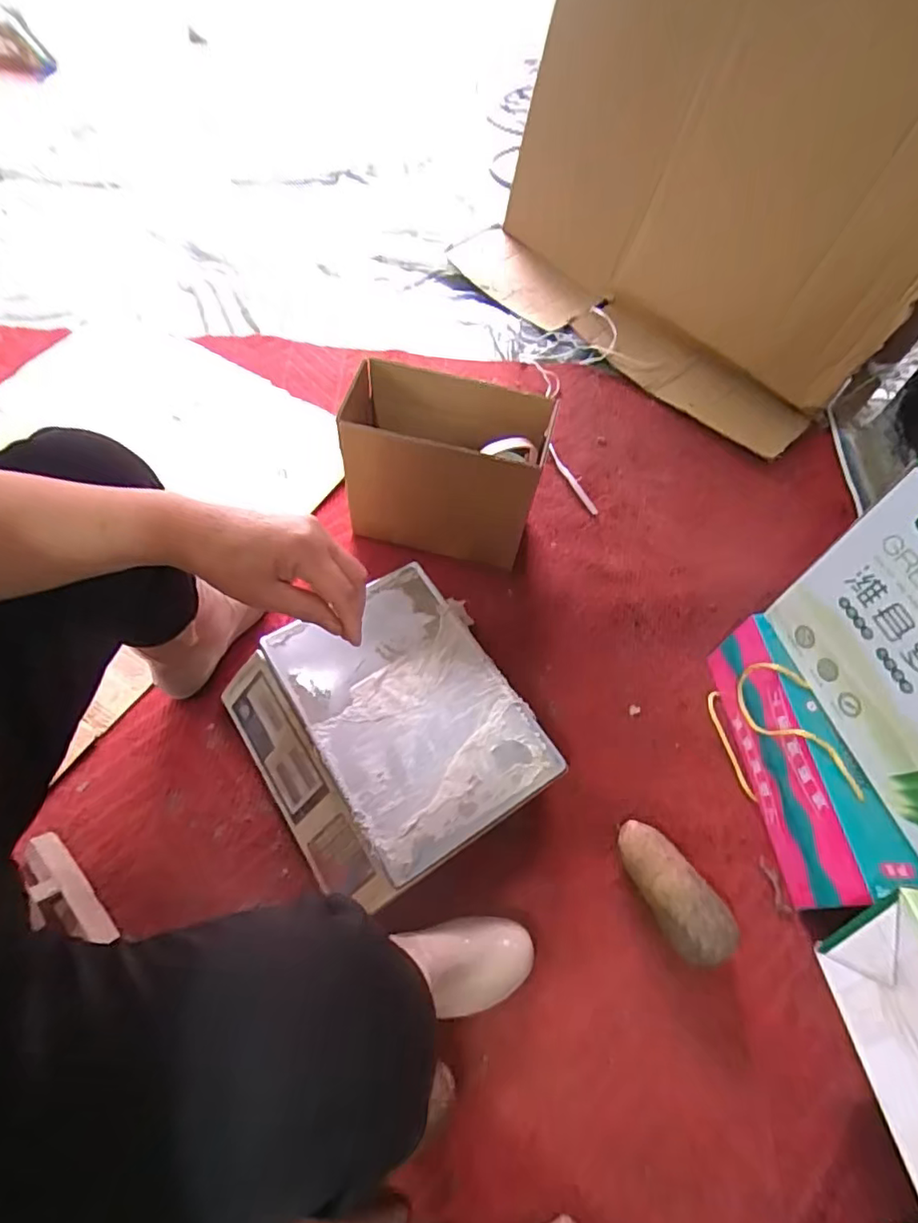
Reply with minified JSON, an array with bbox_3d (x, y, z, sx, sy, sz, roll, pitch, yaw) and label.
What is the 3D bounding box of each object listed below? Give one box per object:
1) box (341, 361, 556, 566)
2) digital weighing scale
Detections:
[{"bbox_3d":[-0.024,-0.193,0.827,0.259,0.240,0.124,13,60,4],"label":"box"},{"bbox_3d":[-0.091,0.150,0.710,0.291,0.110,0.323,-30,66,-19],"label":"digital weighing scale"}]

